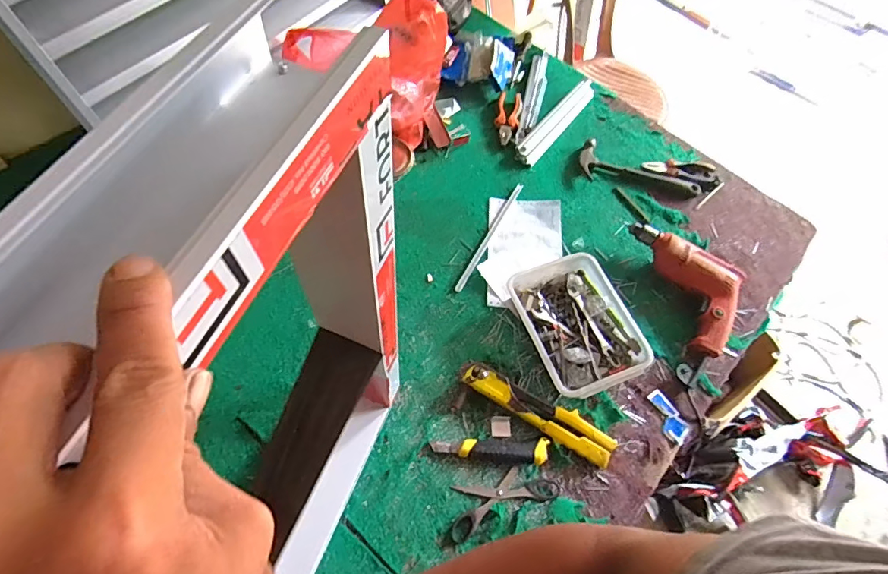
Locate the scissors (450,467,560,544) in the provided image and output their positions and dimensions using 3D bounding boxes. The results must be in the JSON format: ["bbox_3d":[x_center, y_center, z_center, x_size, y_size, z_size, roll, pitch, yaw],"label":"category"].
[{"bbox_3d":[0.080,0.298,0.674,0.164,0.004,0.065,-19,66,-12],"label":"scissors"}]

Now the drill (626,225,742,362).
[{"bbox_3d":[0.453,-0.014,0.844,0.138,0.068,0.256,-15,65,-10],"label":"drill"}]

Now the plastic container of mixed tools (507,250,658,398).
[{"bbox_3d":[0.219,0.062,0.790,0.171,0.051,0.234,-18,65,-11],"label":"plastic container of mixed tools"}]

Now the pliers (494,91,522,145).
[{"bbox_3d":[0.139,-0.370,1.025,0.051,0.012,0.157,12,63,3],"label":"pliers"}]

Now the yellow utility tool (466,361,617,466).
[{"bbox_3d":[0.144,0.186,0.718,0.241,0.033,0.050,30,66,12],"label":"yellow utility tool"}]

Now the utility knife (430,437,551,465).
[{"bbox_3d":[0.069,0.242,0.695,0.169,0.023,0.034,1,63,-2],"label":"utility knife"}]

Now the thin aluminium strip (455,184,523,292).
[{"bbox_3d":[0.088,-0.098,0.883,0.014,0.005,0.270,27,65,10],"label":"thin aluminium strip"}]

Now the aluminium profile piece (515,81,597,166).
[{"bbox_3d":[0.244,-0.362,1.024,0.050,0.018,0.285,35,67,14],"label":"aluminium profile piece"}]

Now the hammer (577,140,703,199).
[{"bbox_3d":[0.406,-0.249,0.983,0.244,0.027,0.104,14,63,4],"label":"hammer"}]

